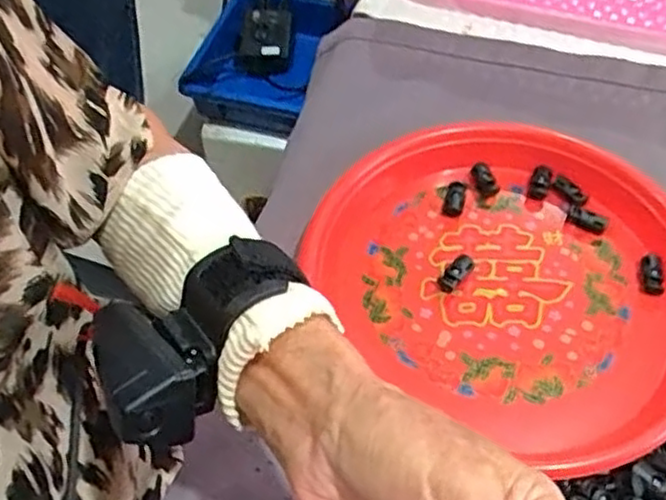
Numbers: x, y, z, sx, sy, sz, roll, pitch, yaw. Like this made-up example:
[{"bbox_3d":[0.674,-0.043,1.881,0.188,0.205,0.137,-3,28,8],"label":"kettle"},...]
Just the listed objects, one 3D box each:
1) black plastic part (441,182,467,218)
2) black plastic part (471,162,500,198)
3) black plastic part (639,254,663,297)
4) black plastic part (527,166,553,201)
[{"bbox_3d":[0.088,-0.037,0.504,0.015,0.006,0.030,14,56,12],"label":"black plastic part"},{"bbox_3d":[0.112,-0.051,0.515,0.015,0.006,0.030,-12,55,-6],"label":"black plastic part"},{"bbox_3d":[0.211,0.015,0.461,0.014,0.010,0.026,7,55,7],"label":"black plastic part"},{"bbox_3d":[0.151,-0.048,0.512,0.014,0.006,0.029,18,69,15],"label":"black plastic part"}]

